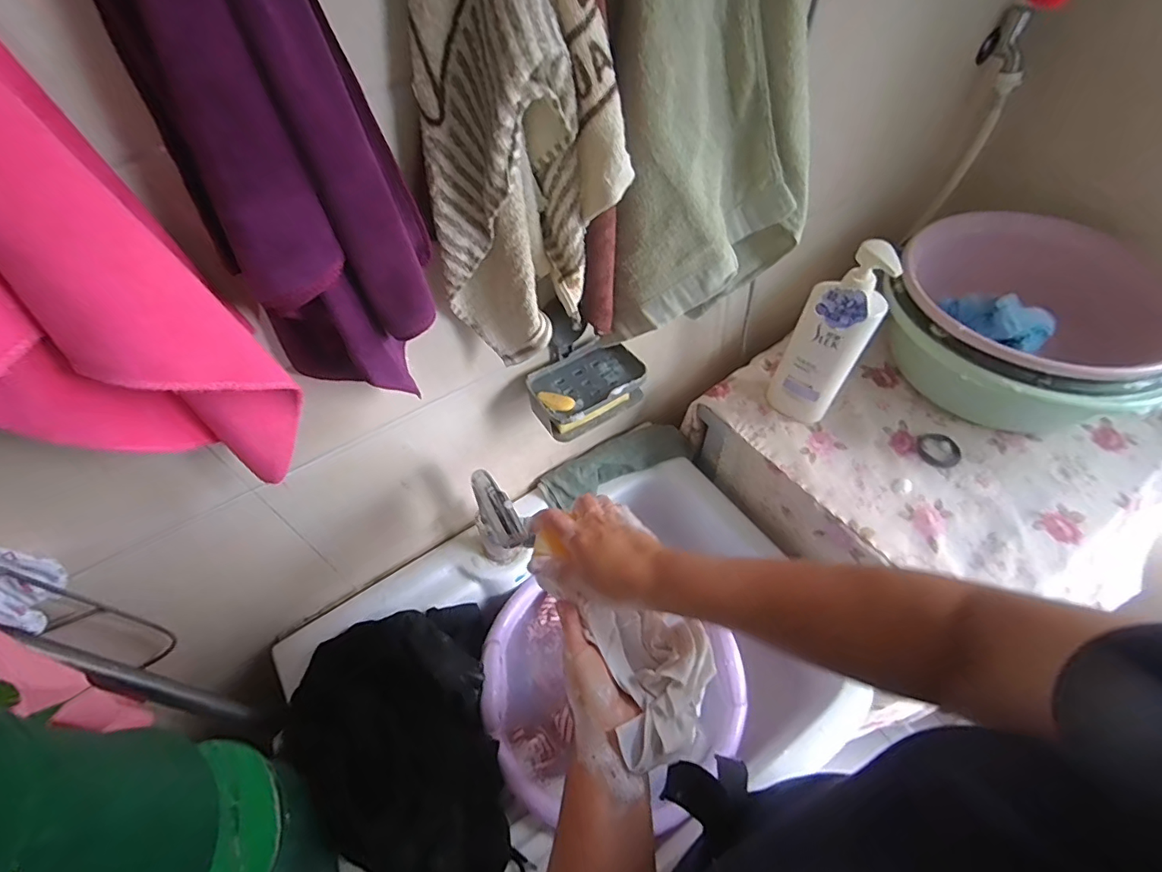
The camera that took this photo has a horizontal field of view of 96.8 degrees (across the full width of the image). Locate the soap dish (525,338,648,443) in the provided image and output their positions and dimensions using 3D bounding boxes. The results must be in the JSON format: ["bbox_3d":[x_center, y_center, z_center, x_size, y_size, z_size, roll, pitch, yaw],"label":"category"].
[{"bbox_3d":[0.005,-0.058,0.642,0.135,0.048,0.092,-31,57,-18],"label":"soap dish"}]

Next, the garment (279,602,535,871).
[{"bbox_3d":[-0.206,0.394,0.602,0.220,0.104,0.373,-16,54,-8],"label":"garment"}]

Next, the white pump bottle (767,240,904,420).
[{"bbox_3d":[0.318,-0.124,0.672,0.094,0.267,0.045,29,60,23],"label":"white pump bottle"}]

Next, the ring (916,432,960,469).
[{"bbox_3d":[0.504,0.020,0.729,0.058,0.006,0.057,-2,53,2],"label":"ring"}]

